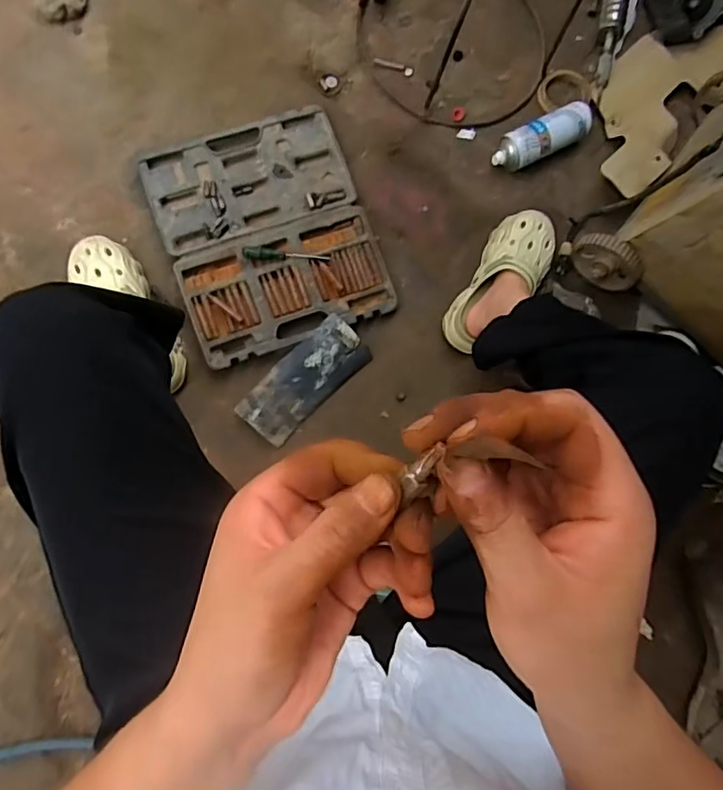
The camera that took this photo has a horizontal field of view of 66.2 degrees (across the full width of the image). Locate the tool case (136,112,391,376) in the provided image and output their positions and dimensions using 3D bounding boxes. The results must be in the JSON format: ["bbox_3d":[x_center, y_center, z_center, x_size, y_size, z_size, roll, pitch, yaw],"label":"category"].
[{"bbox_3d":[-0.157,-0.273,0.951,0.336,0.032,0.375,-20,85,-7],"label":"tool case"}]

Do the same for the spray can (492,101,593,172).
[{"bbox_3d":[0.326,-0.462,1.009,0.183,0.061,0.066,-28,86,-7],"label":"spray can"}]

